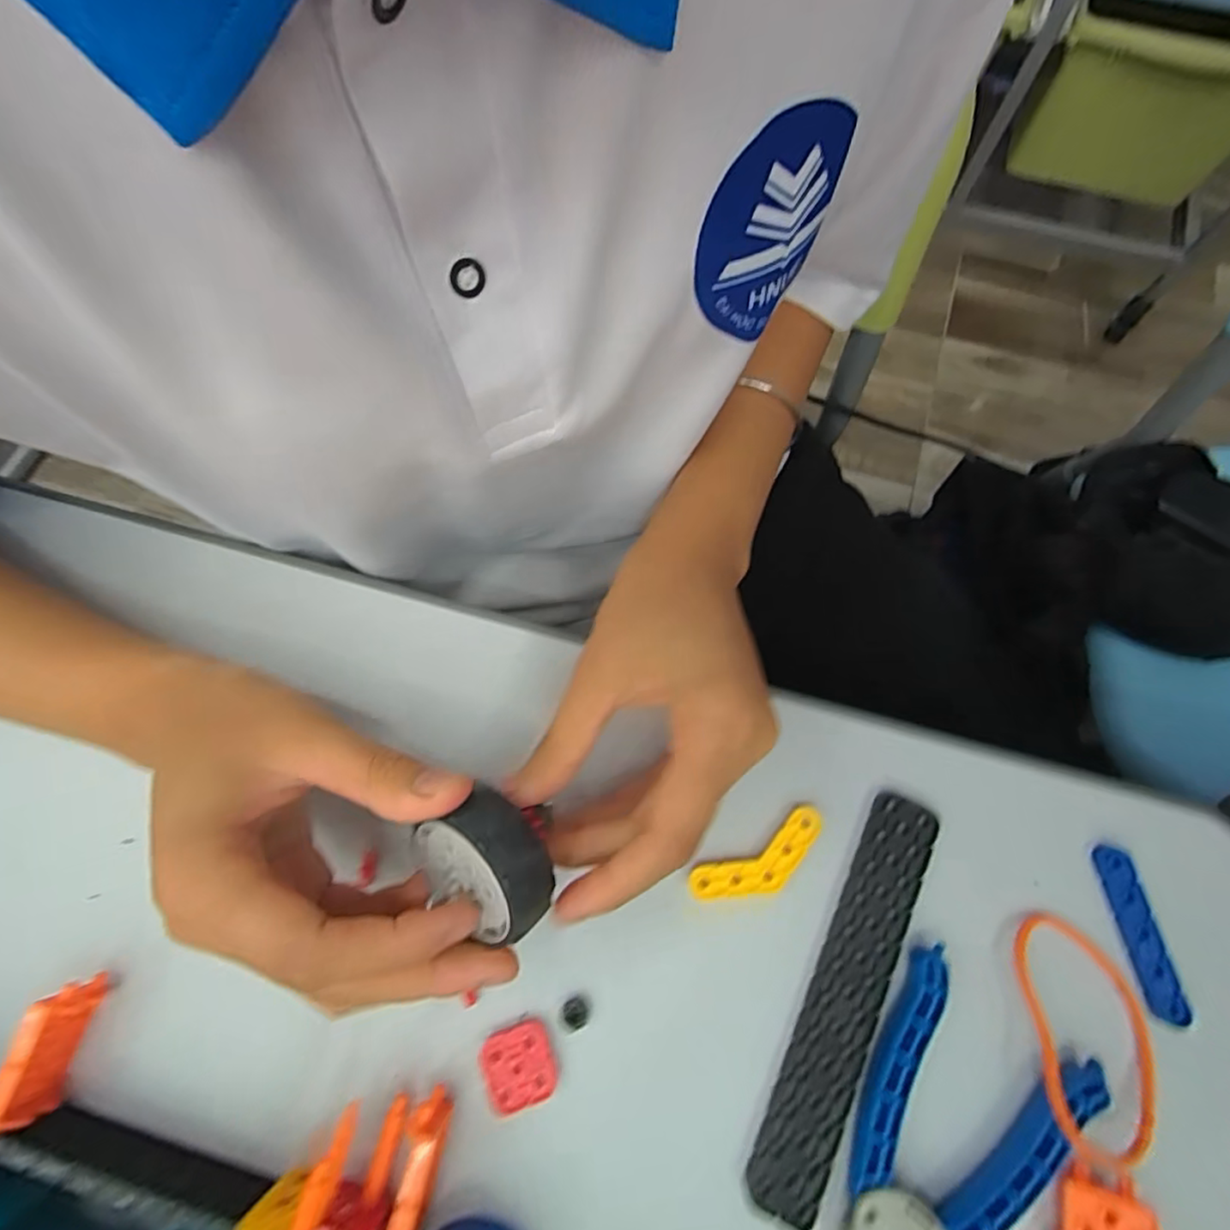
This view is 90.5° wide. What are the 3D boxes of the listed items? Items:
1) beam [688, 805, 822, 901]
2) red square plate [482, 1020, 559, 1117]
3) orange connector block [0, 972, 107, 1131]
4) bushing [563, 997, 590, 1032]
[{"bbox_3d":[0.058,0.098,0.240,0.057,0.006,0.021,-28,74,-7],"label":"beam"},{"bbox_3d":[-0.035,0.166,0.223,0.025,0.004,0.025,-18,73,-4],"label":"red square plate"},{"bbox_3d":[-0.203,0.157,0.219,0.012,0.029,0.044,15,74,6],"label":"orange connector block"},{"bbox_3d":[-0.015,0.150,0.229,0.010,0.004,0.010,-1,73,2],"label":"bushing"}]

